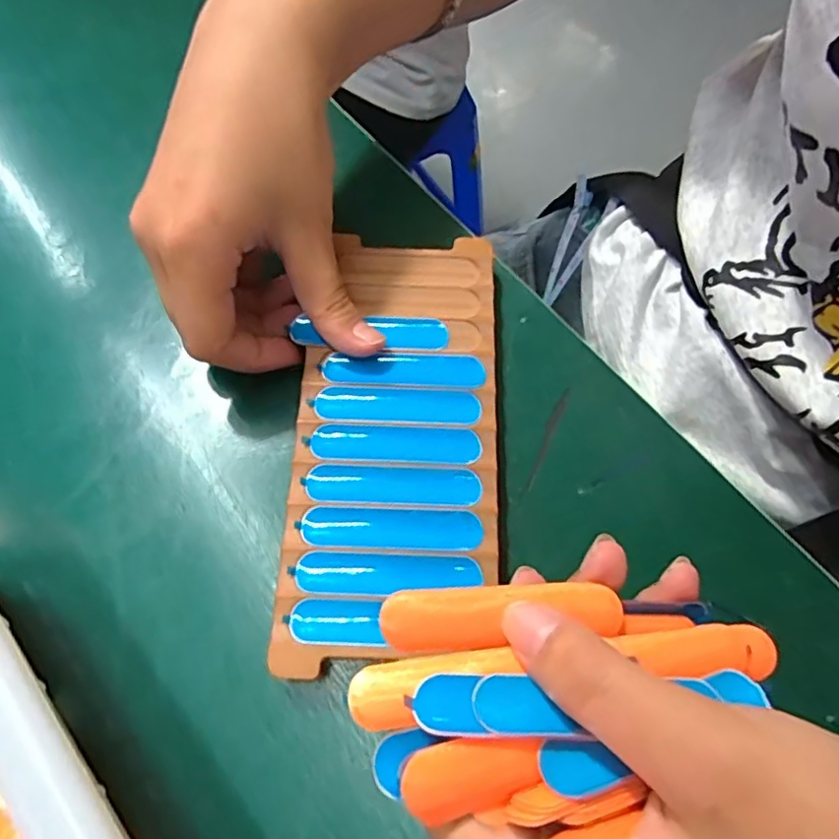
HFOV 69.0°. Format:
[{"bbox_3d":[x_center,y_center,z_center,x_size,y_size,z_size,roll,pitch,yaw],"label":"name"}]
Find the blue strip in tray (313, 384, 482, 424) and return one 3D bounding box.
[{"bbox_3d":[-0.008,-0.007,0.233,0.062,0.004,0.015,3,67,0],"label":"blue strip in tray"}]

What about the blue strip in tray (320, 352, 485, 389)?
[{"bbox_3d":[-0.007,-0.020,0.240,0.062,0.004,0.015,2,67,0],"label":"blue strip in tray"}]

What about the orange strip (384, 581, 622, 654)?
[{"bbox_3d":[0.022,0.052,0.161,0.063,0.004,0.016,-2,84,-6],"label":"orange strip"}]

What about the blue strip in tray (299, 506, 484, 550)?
[{"bbox_3d":[-0.010,0.038,0.214,0.062,0.004,0.014,2,67,0],"label":"blue strip in tray"}]

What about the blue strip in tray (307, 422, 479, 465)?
[{"bbox_3d":[-0.009,0.008,0.226,0.062,0.004,0.015,2,67,0],"label":"blue strip in tray"}]

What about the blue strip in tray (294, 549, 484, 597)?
[{"bbox_3d":[-0.011,0.052,0.207,0.062,0.004,0.015,1,67,0],"label":"blue strip in tray"}]

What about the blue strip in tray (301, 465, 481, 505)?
[{"bbox_3d":[-0.010,0.023,0.219,0.062,0.004,0.014,2,67,0],"label":"blue strip in tray"}]

